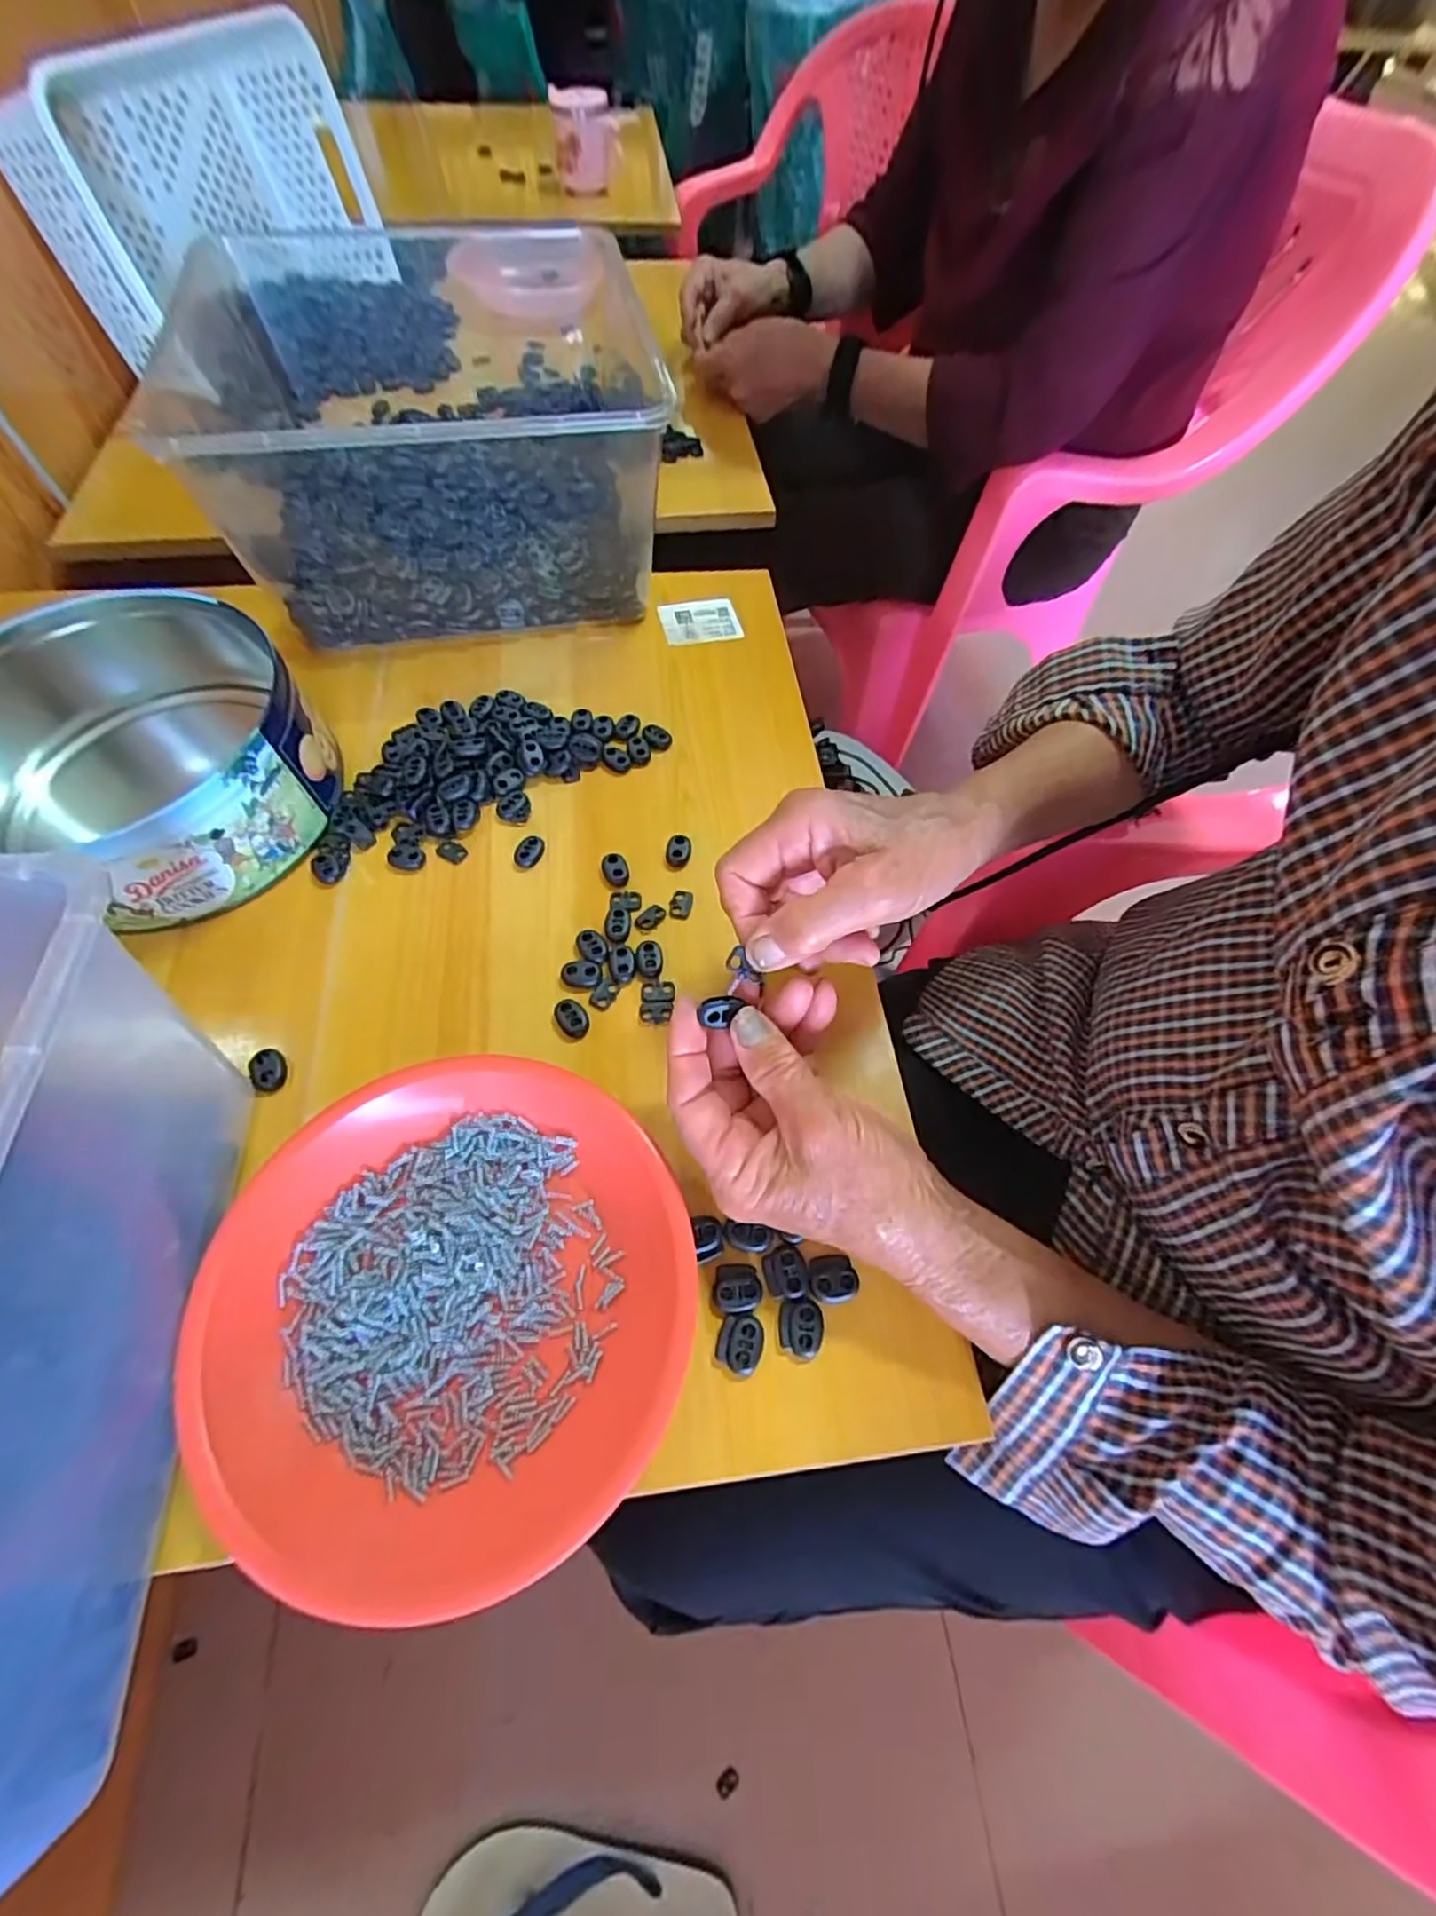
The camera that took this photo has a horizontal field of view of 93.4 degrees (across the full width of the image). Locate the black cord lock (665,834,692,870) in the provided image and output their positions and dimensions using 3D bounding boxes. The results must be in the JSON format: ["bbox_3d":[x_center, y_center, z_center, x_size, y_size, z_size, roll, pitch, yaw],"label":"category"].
[{"bbox_3d":[-0.024,-0.065,0.420,0.016,0.011,0.021,-1,61,-3],"label":"black cord lock"}]

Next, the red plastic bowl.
[{"bbox_3d":[-0.109,0.140,0.285,0.189,0.029,0.190,0,61,-3],"label":"red plastic bowl"}]

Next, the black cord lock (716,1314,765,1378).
[{"bbox_3d":[0.009,0.165,0.289,0.019,0.005,0.022,6,61,1],"label":"black cord lock"}]

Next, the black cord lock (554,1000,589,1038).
[{"bbox_3d":[-0.078,0.032,0.359,0.016,0.004,0.021,-28,66,-17],"label":"black cord lock"}]

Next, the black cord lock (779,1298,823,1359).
[{"bbox_3d":[0.036,0.160,0.292,0.018,0.004,0.021,10,61,3],"label":"black cord lock"}]

